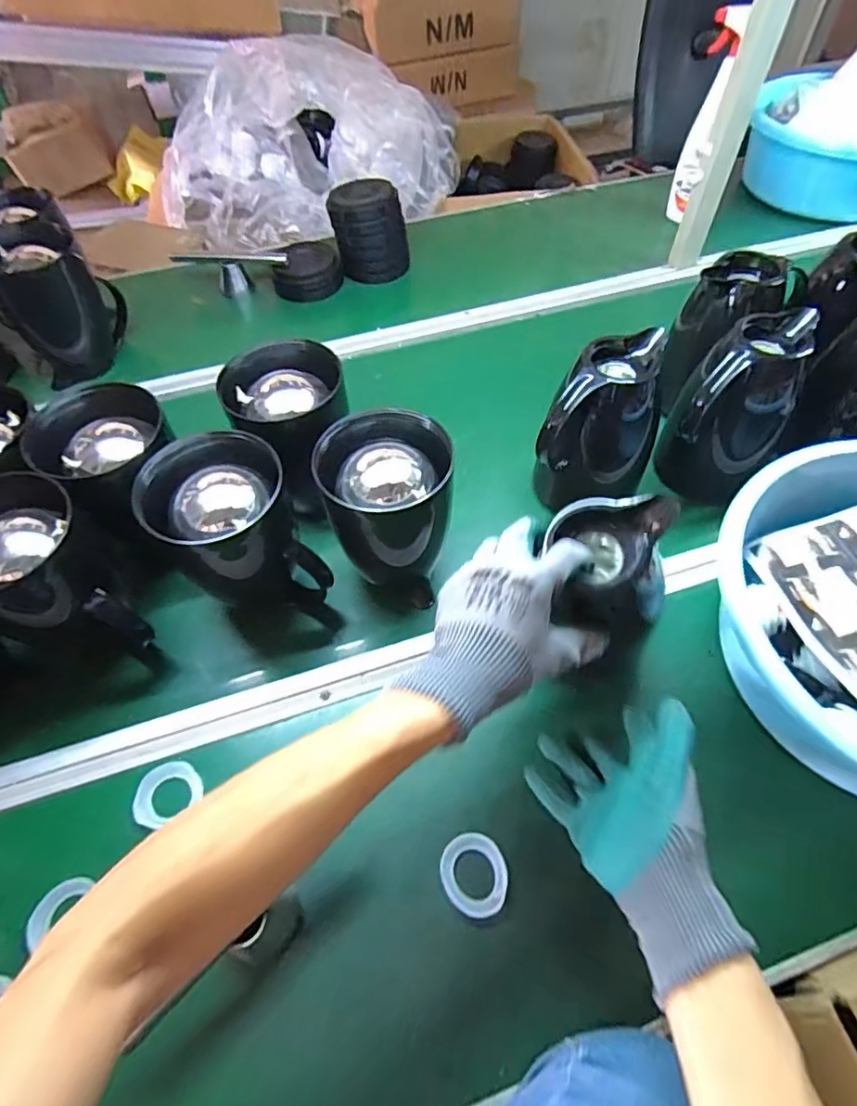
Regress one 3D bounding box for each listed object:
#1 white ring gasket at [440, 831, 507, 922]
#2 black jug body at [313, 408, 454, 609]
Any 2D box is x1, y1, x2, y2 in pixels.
[{"bbox_3d":[0.039,0.277,0.483,0.058,0.009,0.062,13,56,10],"label":"white ring gasket"},{"bbox_3d":[-0.029,-0.038,0.583,0.146,0.178,0.116,2,55,3],"label":"black jug body"}]

